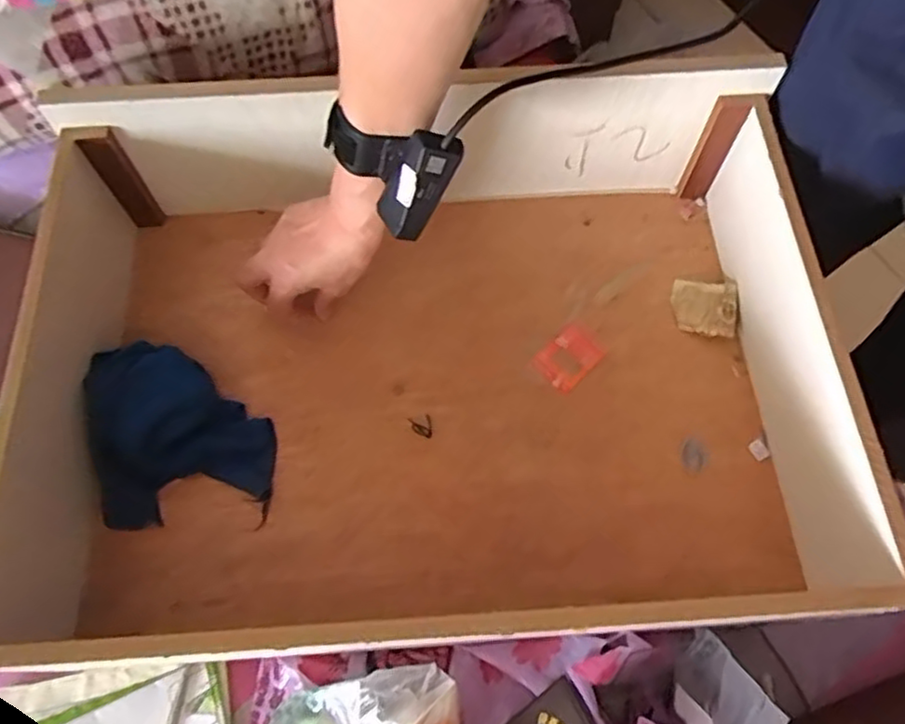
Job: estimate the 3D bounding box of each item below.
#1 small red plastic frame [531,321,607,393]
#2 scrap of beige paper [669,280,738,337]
[{"bbox_3d":[0.100,-0.005,0.585,0.043,0.004,0.055,42,77,16],"label":"small red plastic frame"},{"bbox_3d":[0.223,-0.051,0.598,0.054,0.013,0.050,10,71,7],"label":"scrap of beige paper"}]

